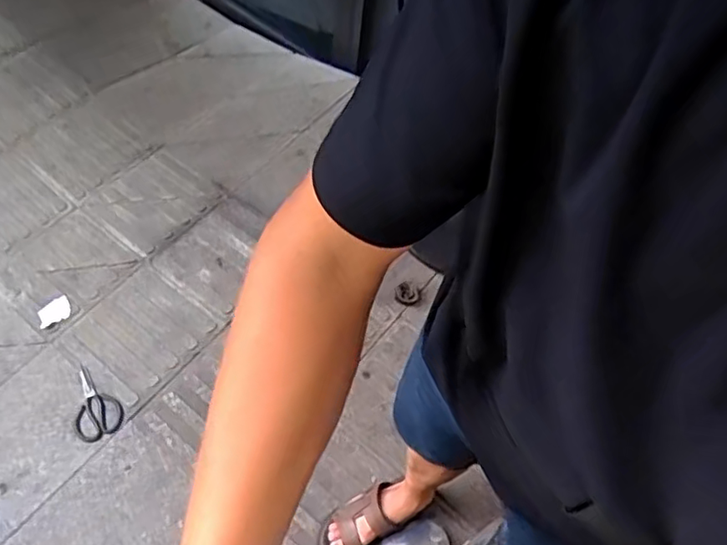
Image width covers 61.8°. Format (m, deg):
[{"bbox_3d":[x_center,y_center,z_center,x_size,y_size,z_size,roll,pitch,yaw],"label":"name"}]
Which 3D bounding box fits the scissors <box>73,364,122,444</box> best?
[{"bbox_3d":[-0.603,0.287,1.352,0.100,0.012,0.173,-25,65,-17],"label":"scissors"}]

